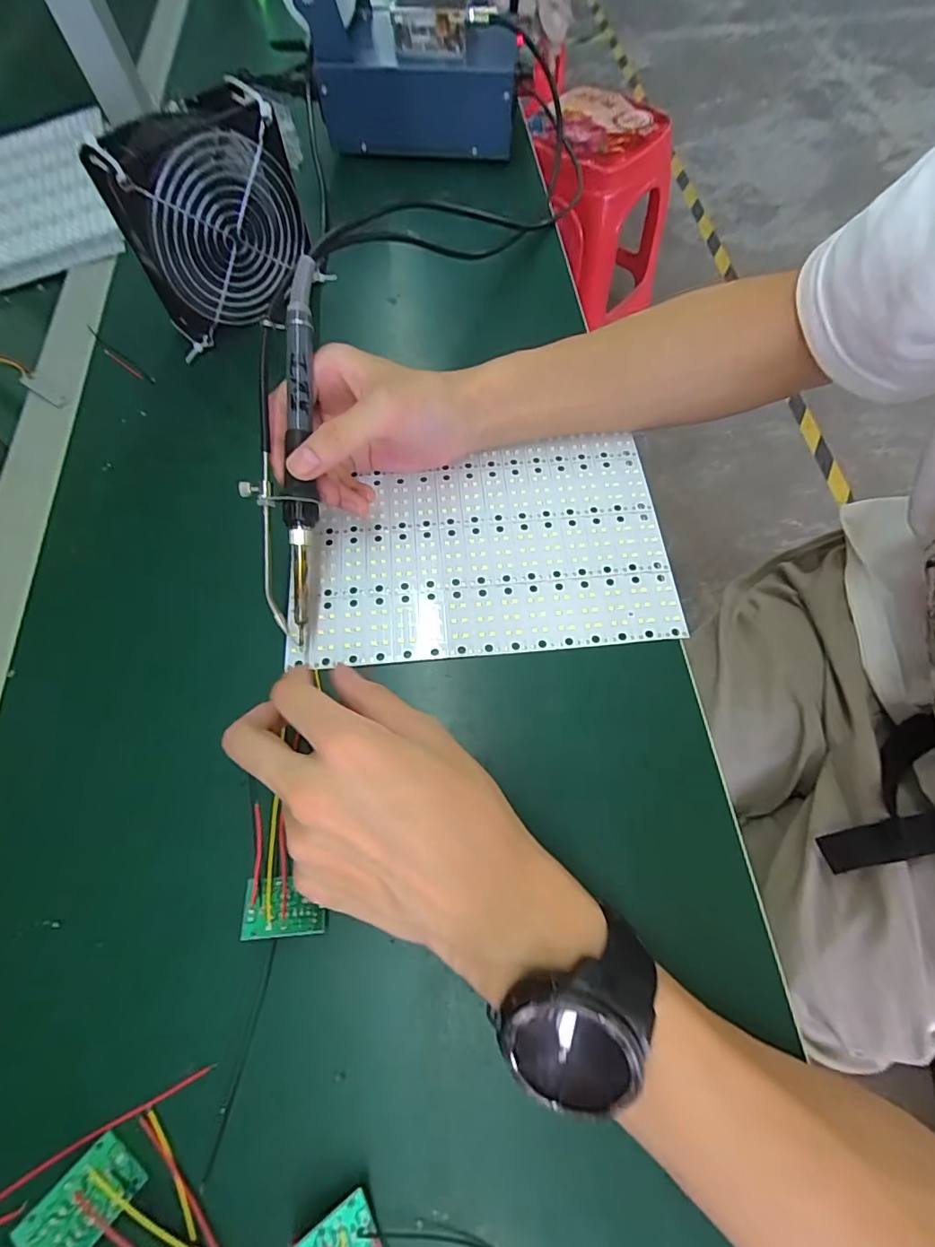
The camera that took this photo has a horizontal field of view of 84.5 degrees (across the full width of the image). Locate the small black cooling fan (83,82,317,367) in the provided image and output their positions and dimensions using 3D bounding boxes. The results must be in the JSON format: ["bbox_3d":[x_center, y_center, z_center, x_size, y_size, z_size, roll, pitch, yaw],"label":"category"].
[{"bbox_3d":[-0.180,-0.283,0.371,0.120,0.122,0.054,-35,69,-13],"label":"small black cooling fan"}]

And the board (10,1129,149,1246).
[{"bbox_3d":[-0.150,0.227,0.200,0.027,0.004,0.036,33,34,16],"label":"board"}]

